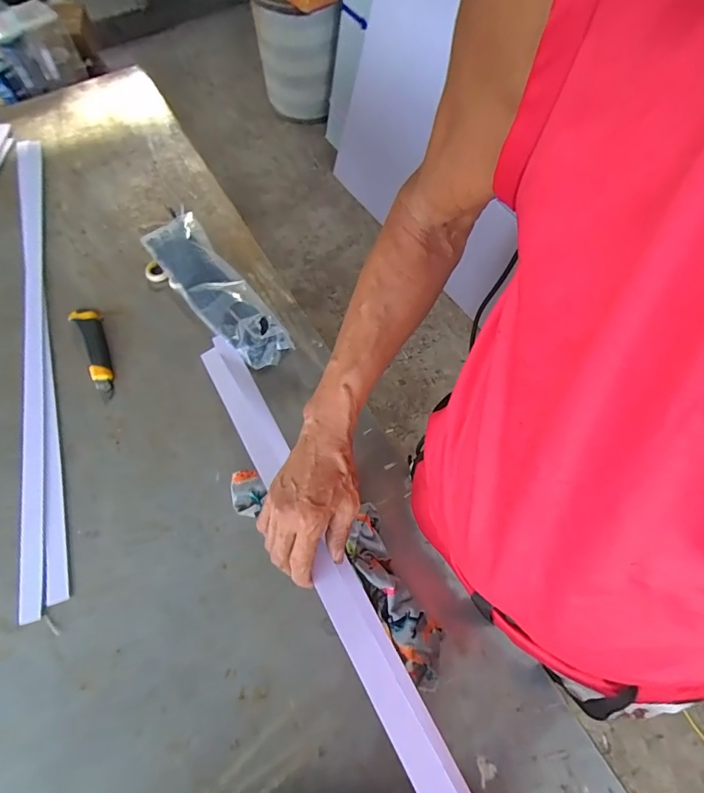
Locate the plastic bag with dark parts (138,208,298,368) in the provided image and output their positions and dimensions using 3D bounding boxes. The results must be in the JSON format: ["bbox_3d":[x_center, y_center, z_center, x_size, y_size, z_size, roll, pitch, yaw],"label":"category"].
[{"bbox_3d":[-0.217,-0.171,0.714,0.098,0.035,0.341,-34,69,-15],"label":"plastic bag with dark parts"}]

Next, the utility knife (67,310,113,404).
[{"bbox_3d":[-0.385,-0.070,0.673,0.040,0.018,0.162,-26,67,-12],"label":"utility knife"}]

